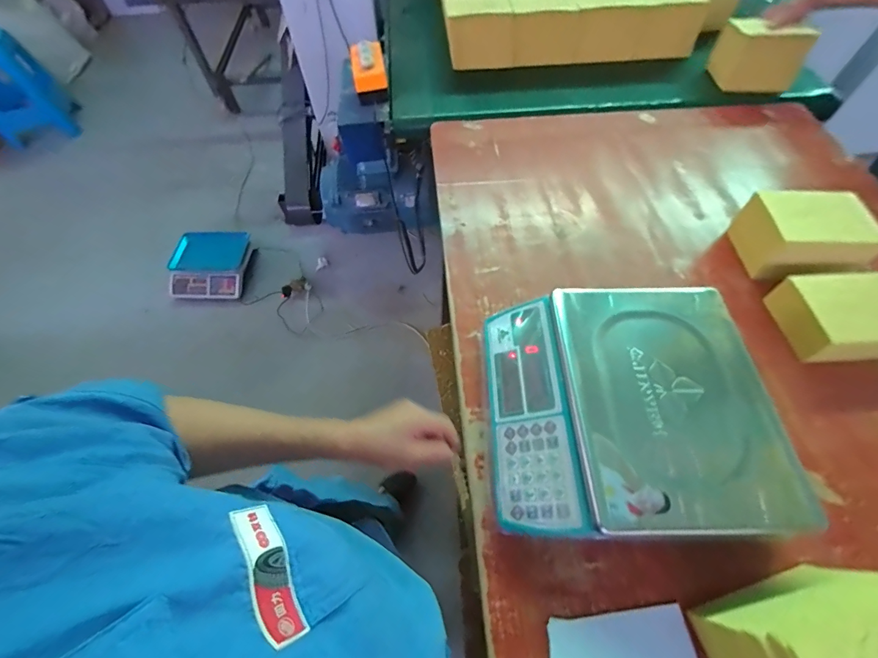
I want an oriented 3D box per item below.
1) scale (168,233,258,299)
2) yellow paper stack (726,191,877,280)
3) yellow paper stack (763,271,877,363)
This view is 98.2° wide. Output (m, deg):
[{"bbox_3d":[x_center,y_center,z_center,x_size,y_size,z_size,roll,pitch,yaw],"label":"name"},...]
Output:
[{"bbox_3d":[-0.996,-0.275,1.676,0.281,0.137,0.277,0,60,1],"label":"scale"},{"bbox_3d":[0.600,-0.156,0.630,0.162,0.082,0.128,1,60,2],"label":"yellow paper stack"},{"bbox_3d":[0.614,-0.018,0.570,0.171,0.069,0.126,-5,60,-2],"label":"yellow paper stack"}]

